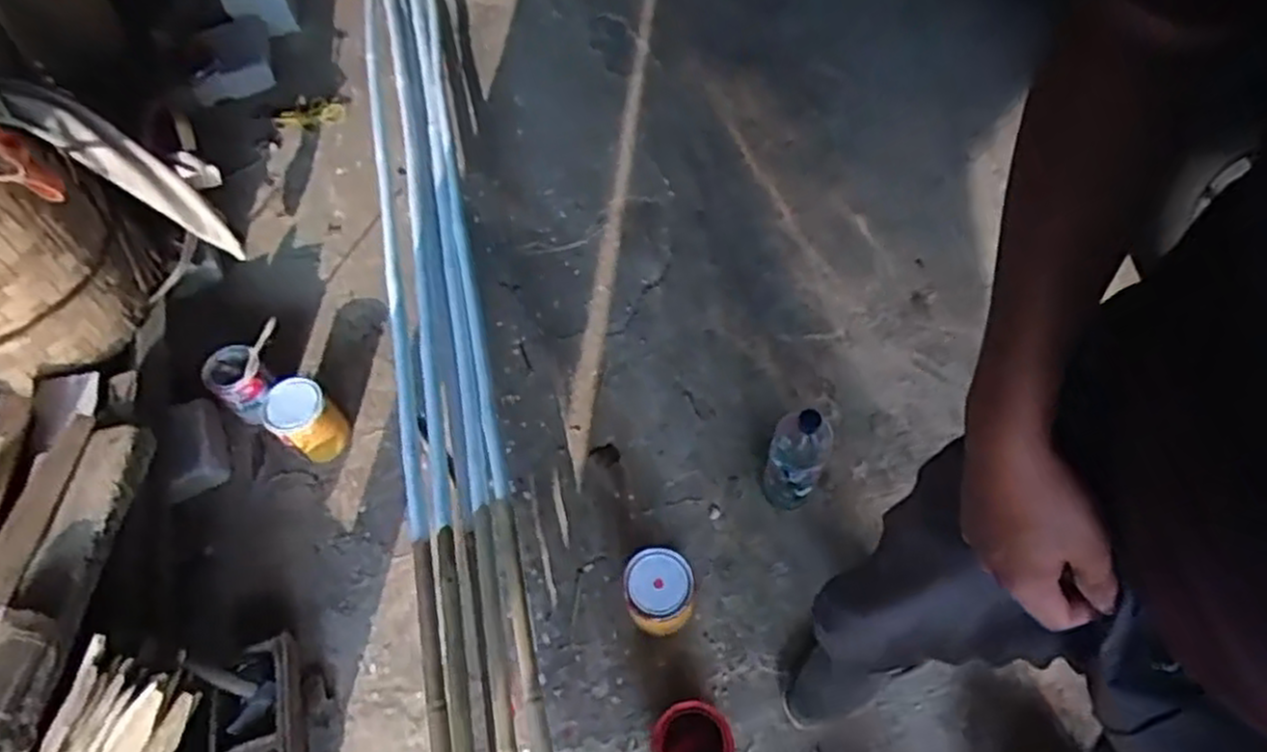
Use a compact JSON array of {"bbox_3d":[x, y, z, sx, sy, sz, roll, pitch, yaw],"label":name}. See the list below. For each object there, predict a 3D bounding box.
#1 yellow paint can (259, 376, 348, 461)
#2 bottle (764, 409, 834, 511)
[{"bbox_3d":[-0.581,0.081,1.395,0.109,0.144,0.107,-1,62,1],"label":"yellow paint can"},{"bbox_3d":[0.251,0.141,1.221,0.083,0.301,0.076,-1,62,1],"label":"bottle"}]

